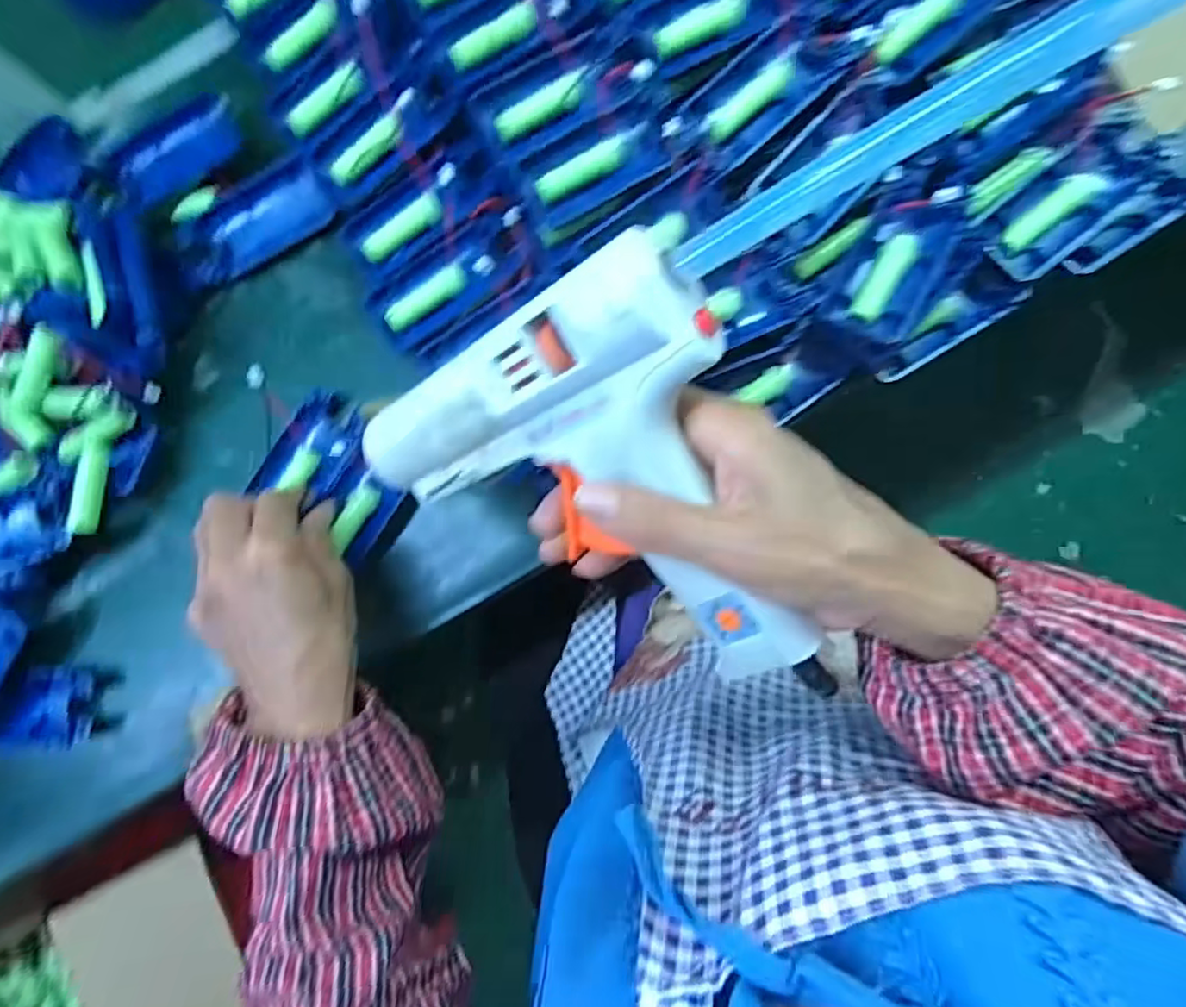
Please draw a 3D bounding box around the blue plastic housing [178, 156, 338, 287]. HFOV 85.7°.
[{"bbox_3d":[-0.208,-0.175,0.395,0.102,0.017,0.047,-28,83,3],"label":"blue plastic housing"}]

